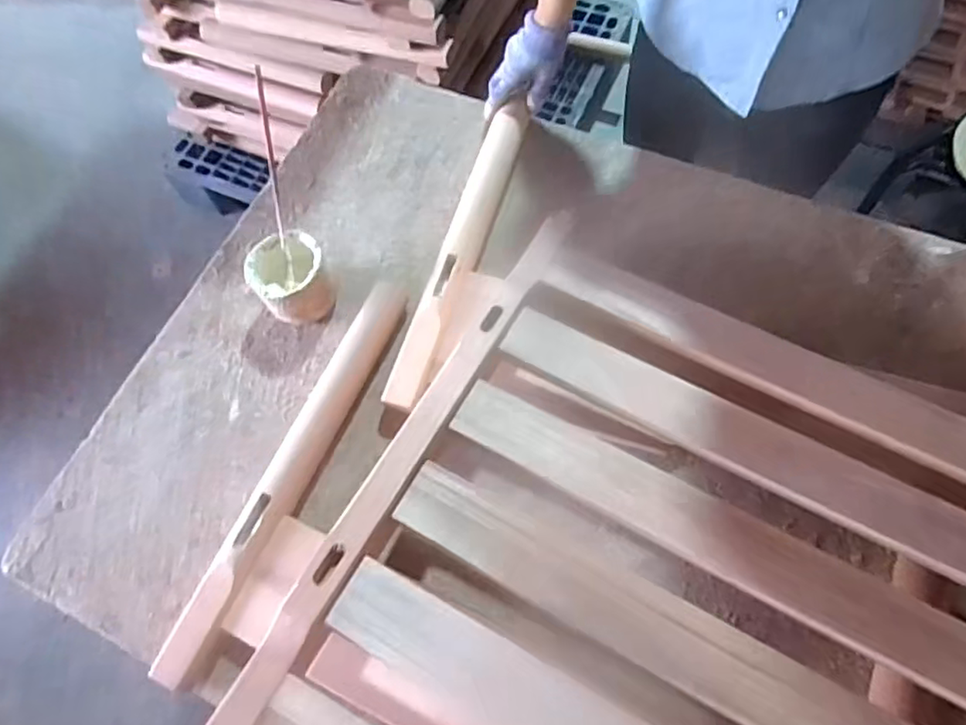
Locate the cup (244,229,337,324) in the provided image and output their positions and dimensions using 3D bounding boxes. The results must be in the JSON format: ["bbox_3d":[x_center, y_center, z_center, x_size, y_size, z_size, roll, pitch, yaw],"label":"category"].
[{"bbox_3d":[-0.222,-0.093,0.736,0.086,0.077,0.091,-1,67,3],"label":"cup"}]

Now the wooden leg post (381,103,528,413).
[{"bbox_3d":[-0.025,-0.132,0.755,0.052,0.049,0.410,16,69,10],"label":"wooden leg post"}]

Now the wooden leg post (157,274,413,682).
[{"bbox_3d":[-0.200,0.114,0.666,0.050,0.045,0.458,22,70,12],"label":"wooden leg post"}]

